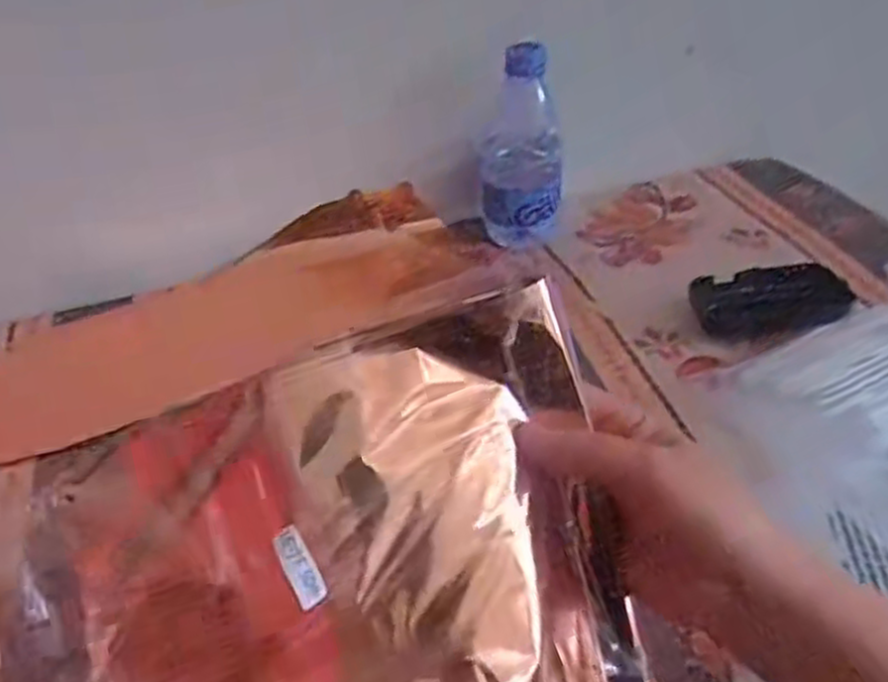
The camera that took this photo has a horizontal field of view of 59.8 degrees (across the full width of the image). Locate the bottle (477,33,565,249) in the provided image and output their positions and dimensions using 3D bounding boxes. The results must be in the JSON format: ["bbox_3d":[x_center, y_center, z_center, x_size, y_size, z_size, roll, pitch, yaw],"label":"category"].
[{"bbox_3d":[0.063,-0.156,0.643,0.069,0.159,0.063,-2,40,2],"label":"bottle"}]

